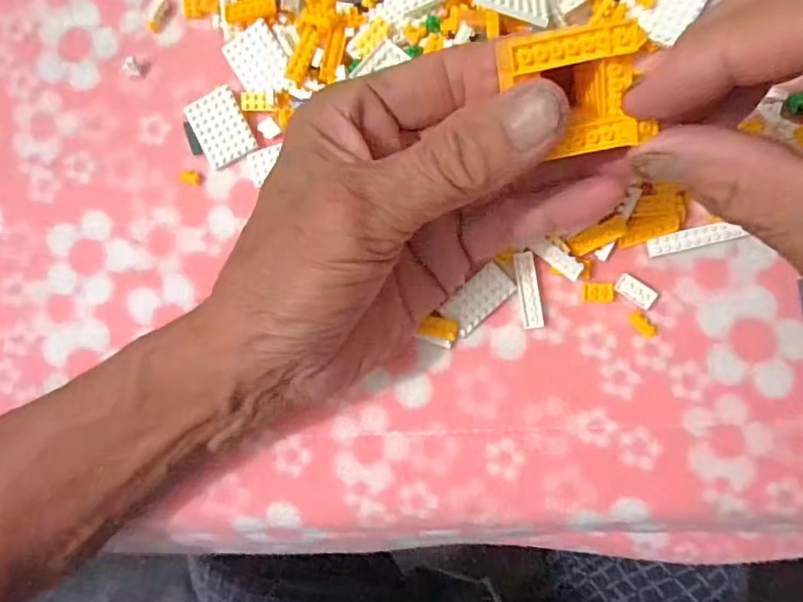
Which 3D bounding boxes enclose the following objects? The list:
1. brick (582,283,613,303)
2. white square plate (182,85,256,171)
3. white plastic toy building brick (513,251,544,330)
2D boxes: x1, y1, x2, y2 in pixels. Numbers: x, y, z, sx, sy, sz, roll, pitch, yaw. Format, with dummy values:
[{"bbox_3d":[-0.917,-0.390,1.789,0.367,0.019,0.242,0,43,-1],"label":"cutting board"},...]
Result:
[{"bbox_3d":[0.082,-0.003,0.233,0.012,0.004,0.007,2,85,7],"label":"brick"},{"bbox_3d":[-0.083,-0.079,0.255,0.023,0.004,0.033,-28,90,-2],"label":"white square plate"},{"bbox_3d":[0.054,-0.004,0.235,0.009,0.004,0.032,-8,84,6],"label":"white plastic toy building brick"}]

